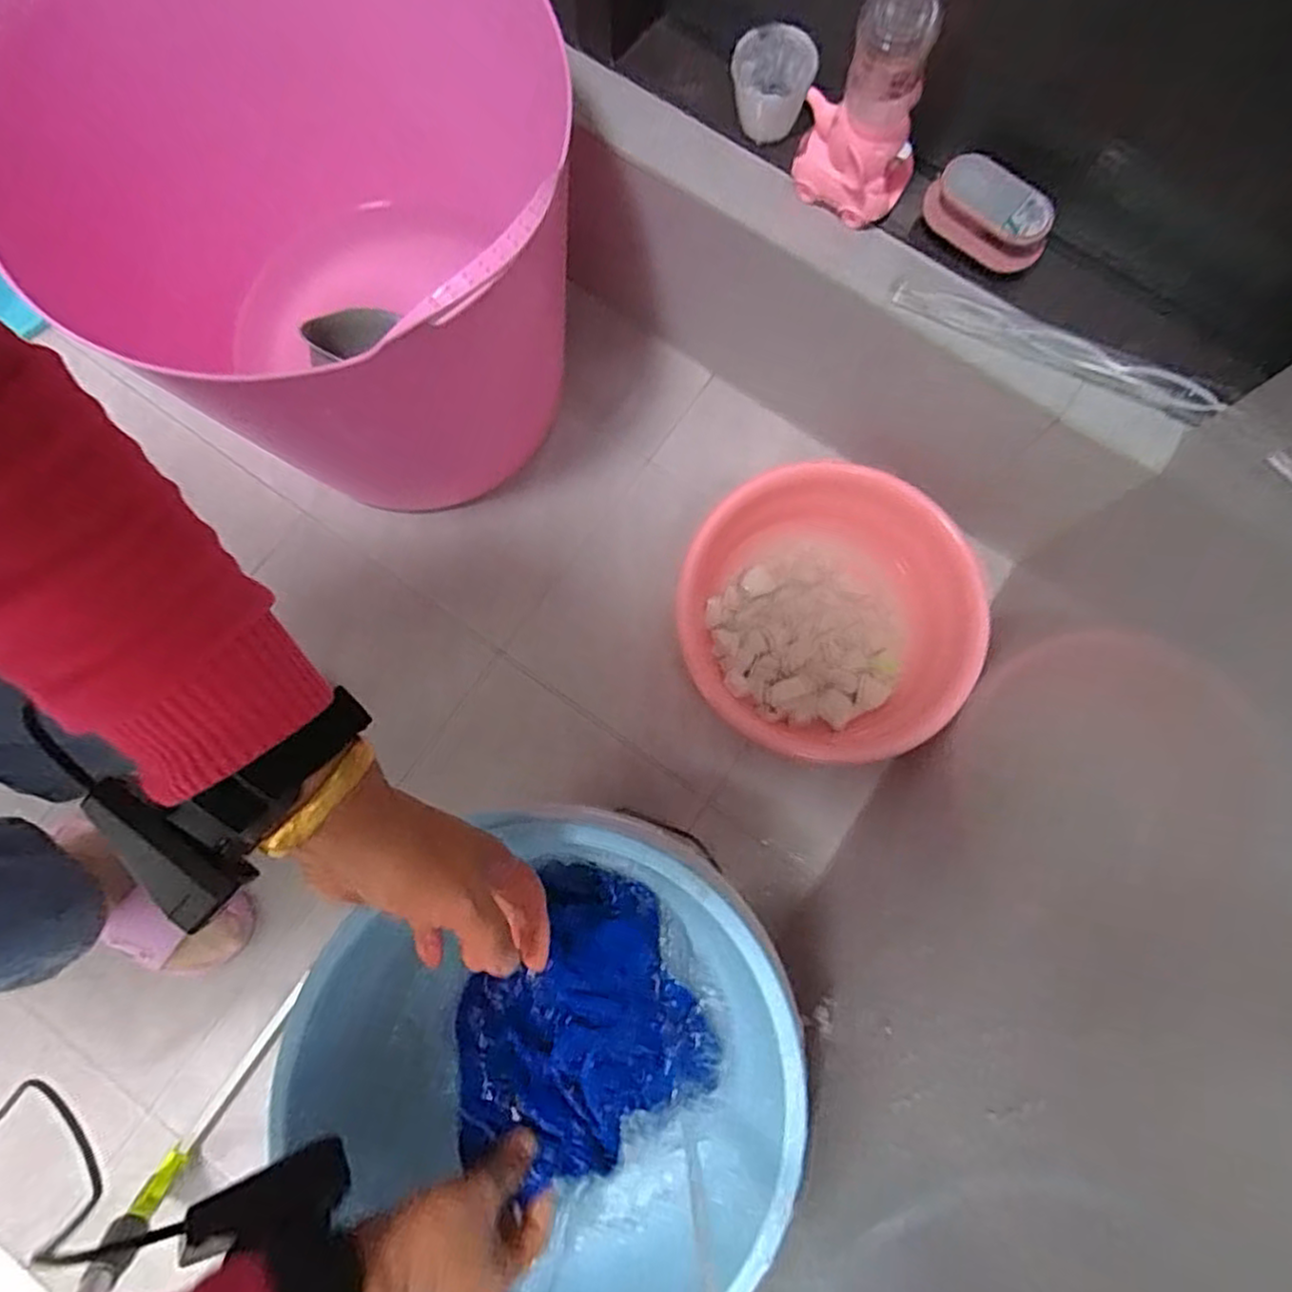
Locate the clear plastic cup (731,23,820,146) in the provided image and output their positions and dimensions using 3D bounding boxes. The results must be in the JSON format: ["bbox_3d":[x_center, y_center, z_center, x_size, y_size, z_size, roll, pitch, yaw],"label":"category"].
[{"bbox_3d":[0.114,-0.512,0.636,0.072,0.065,0.067,0,78,0],"label":"clear plastic cup"}]

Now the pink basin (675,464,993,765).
[{"bbox_3d":[0.198,-0.029,0.769,0.316,0.104,0.303,0,78,0],"label":"pink basin"}]

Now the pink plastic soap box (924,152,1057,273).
[{"bbox_3d":[0.307,-0.389,0.620,0.111,0.041,0.054,38,81,7],"label":"pink plastic soap box"}]

